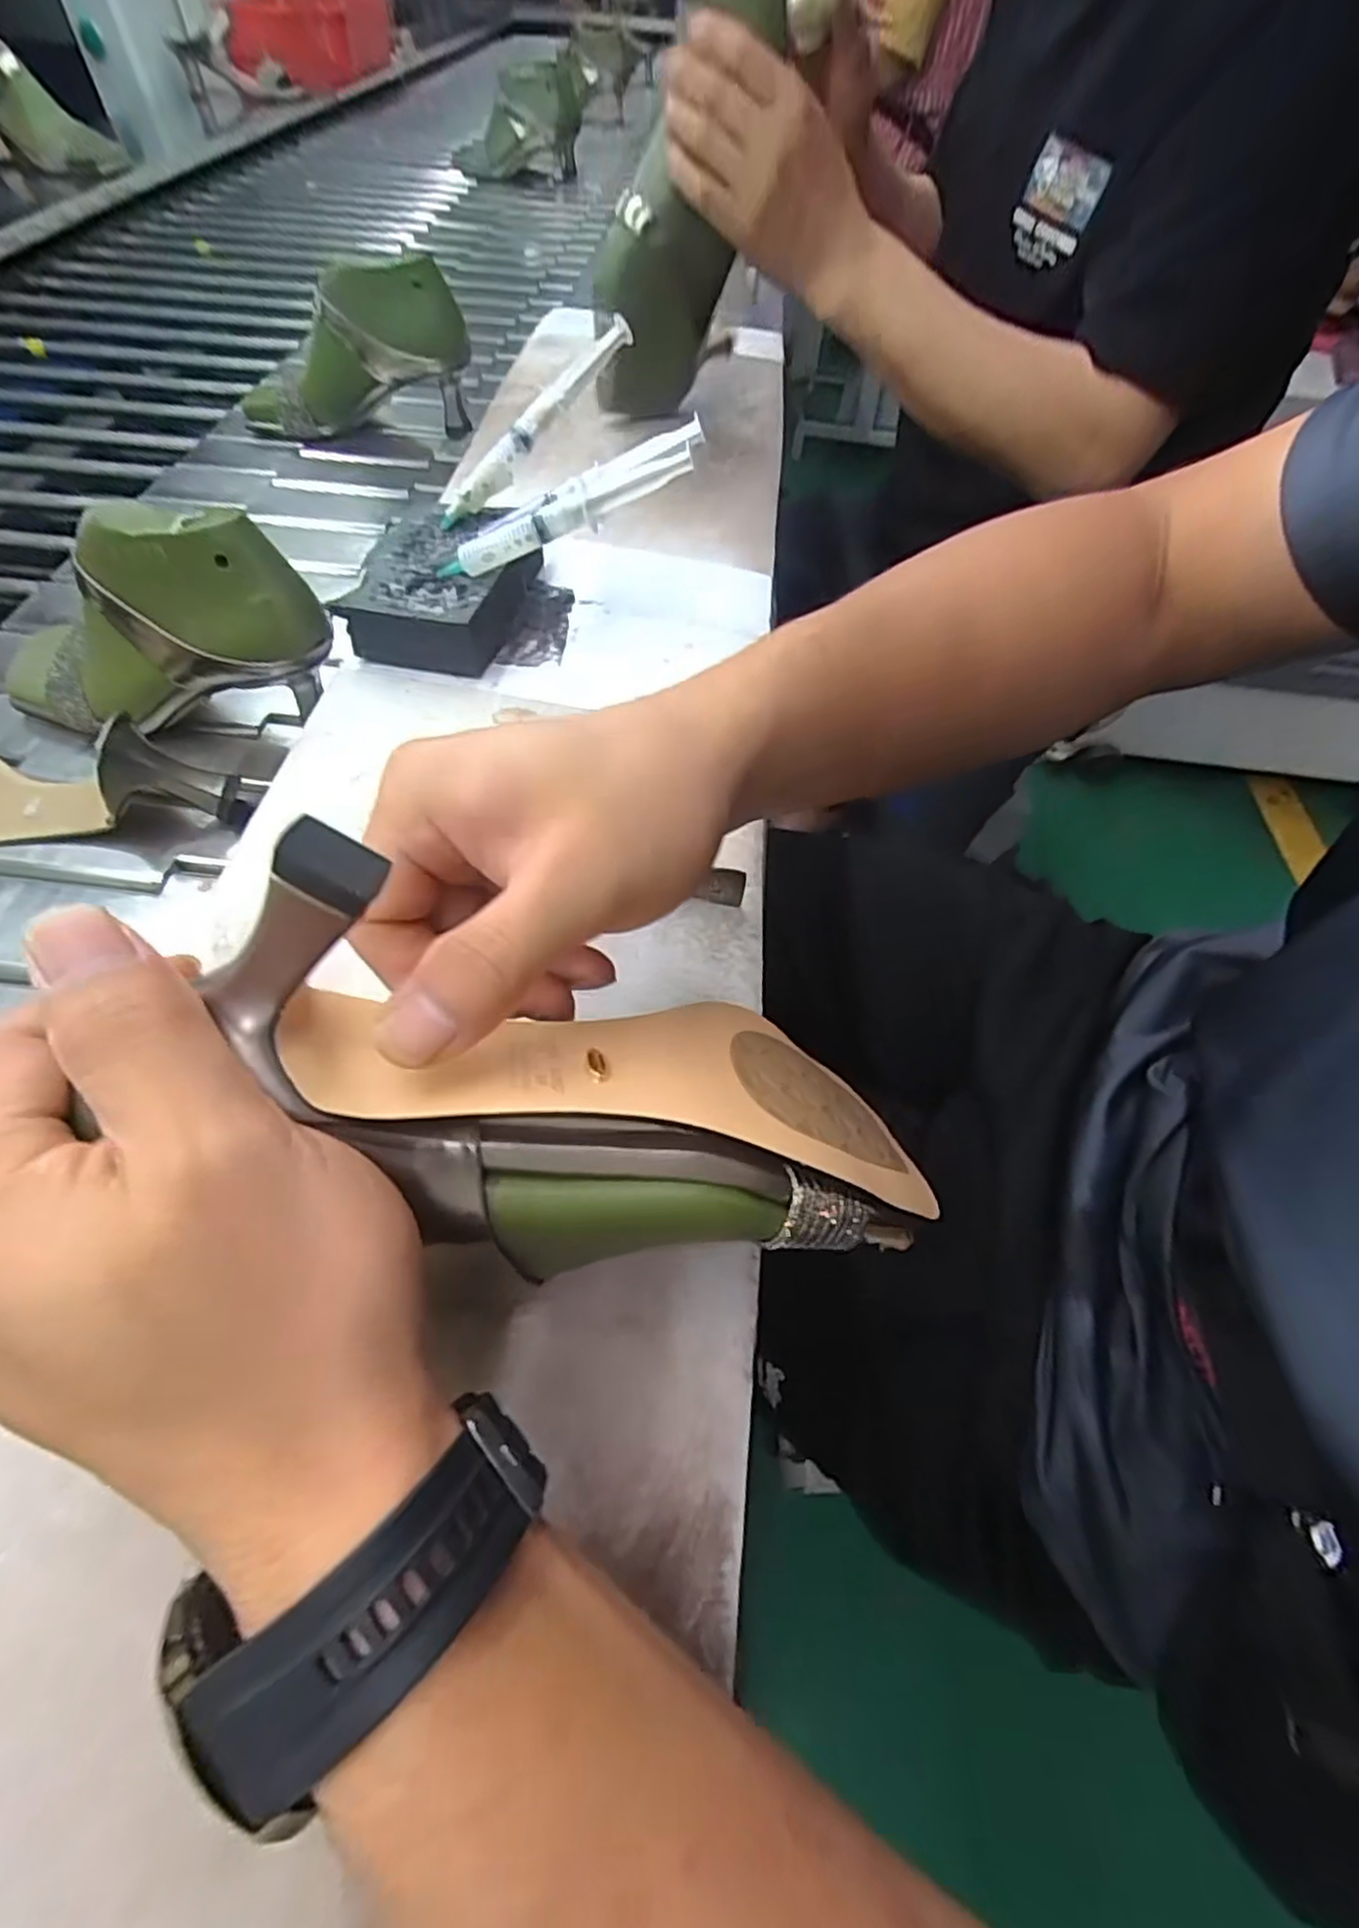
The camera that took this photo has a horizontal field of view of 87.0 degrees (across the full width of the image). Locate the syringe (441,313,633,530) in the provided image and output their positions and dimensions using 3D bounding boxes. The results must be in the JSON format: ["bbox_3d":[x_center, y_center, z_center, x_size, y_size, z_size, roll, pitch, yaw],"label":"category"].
[{"bbox_3d":[-0.088,-0.329,0.437,0.158,0.022,0.020,-43,61,7],"label":"syringe"}]

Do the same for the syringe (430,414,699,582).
[{"bbox_3d":[-0.062,-0.250,0.393,0.160,0.018,0.034,-18,52,15],"label":"syringe"}]

